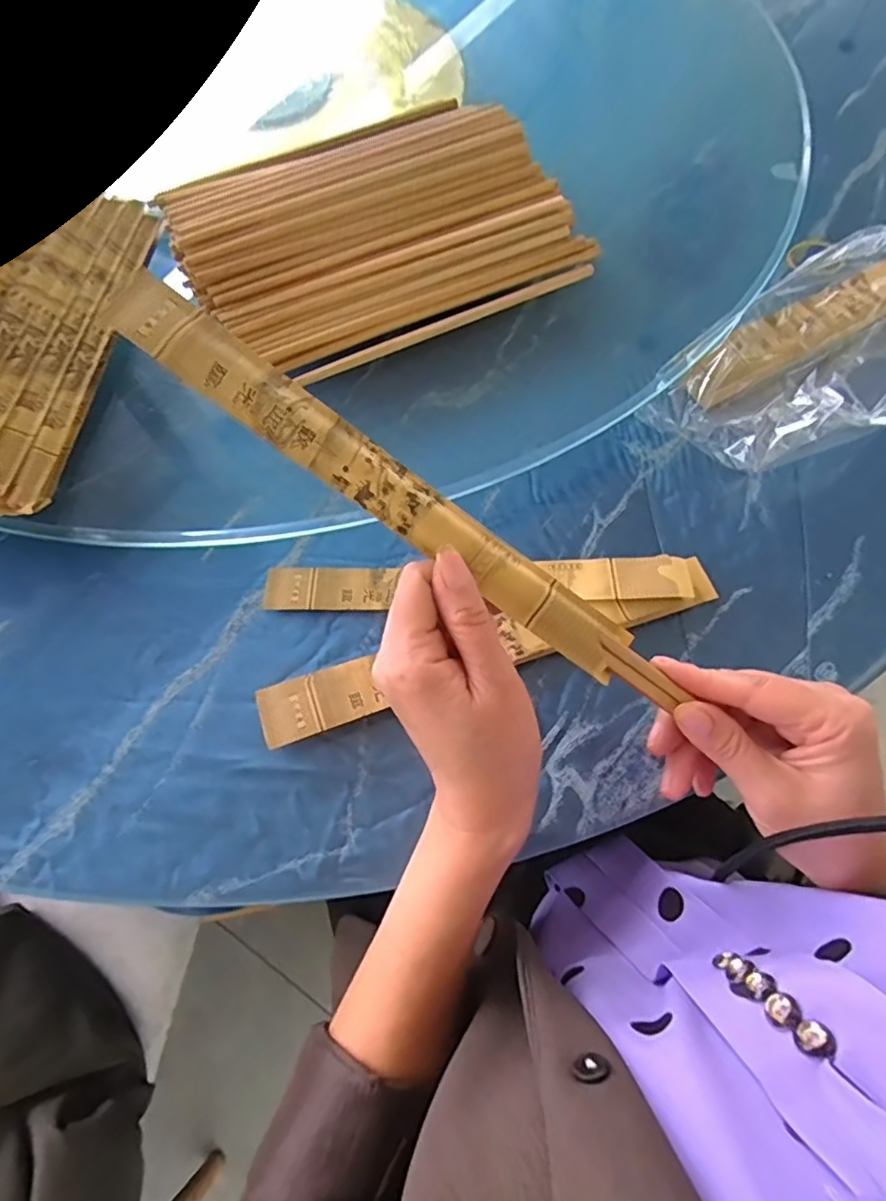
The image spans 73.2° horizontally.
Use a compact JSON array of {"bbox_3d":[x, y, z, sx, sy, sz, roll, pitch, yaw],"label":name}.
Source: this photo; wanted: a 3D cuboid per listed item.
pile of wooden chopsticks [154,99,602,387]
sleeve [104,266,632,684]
[{"bbox_3d":[-0.041,-0.252,0.436,0.269,0.072,0.135,-23,68,-8],"label":"pile of wooden chopsticks"},{"bbox_3d":[-0.027,-0.050,0.255,0.253,0.006,0.027,36,71,-5],"label":"sleeve"}]

